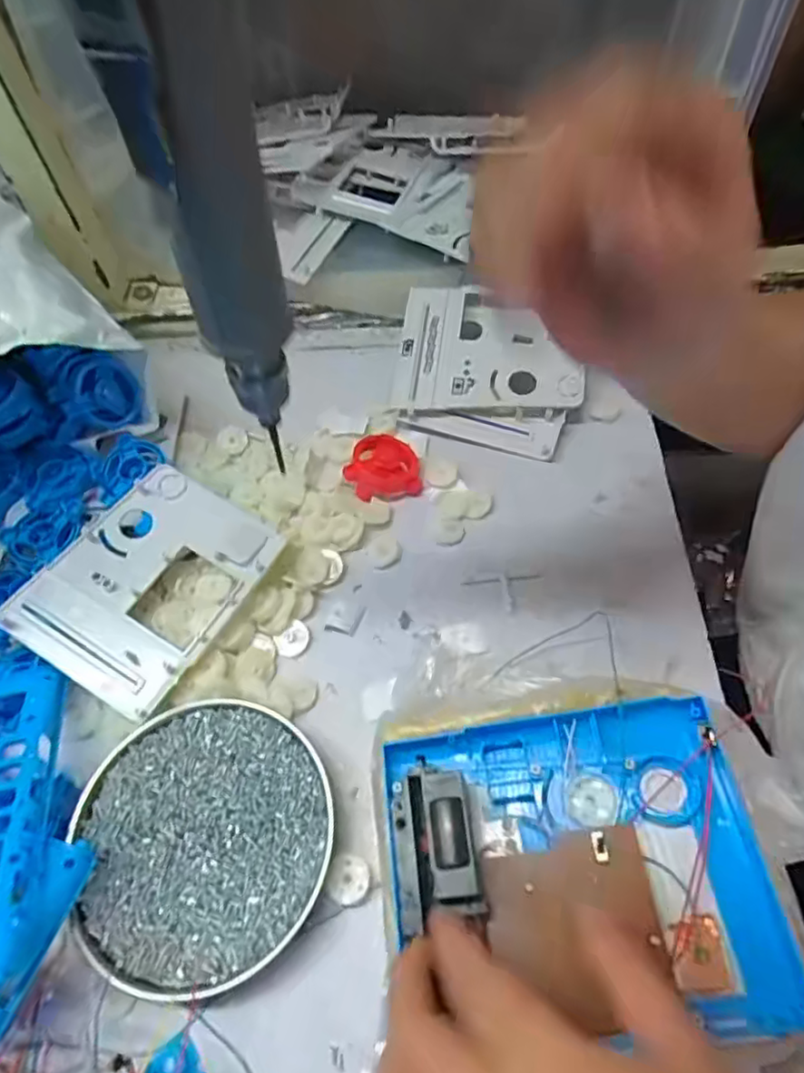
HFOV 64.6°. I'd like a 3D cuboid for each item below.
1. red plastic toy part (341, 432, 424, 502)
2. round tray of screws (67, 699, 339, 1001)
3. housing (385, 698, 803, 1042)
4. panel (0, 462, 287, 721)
[{"bbox_3d":[-0.014,-0.052,0.461,0.052,0.020,0.046,-8,56,-1],"label":"red plastic toy part"},{"bbox_3d":[-0.105,0.157,0.336,0.130,0.018,0.133,-2,57,3],"label":"round tray of screws"},{"bbox_3d":[0.077,0.142,0.286,0.166,0.036,0.135,-6,57,1],"label":"housing"},{"bbox_3d":[-0.160,0.026,0.404,0.113,0.005,0.142,31,66,9],"label":"panel"}]

